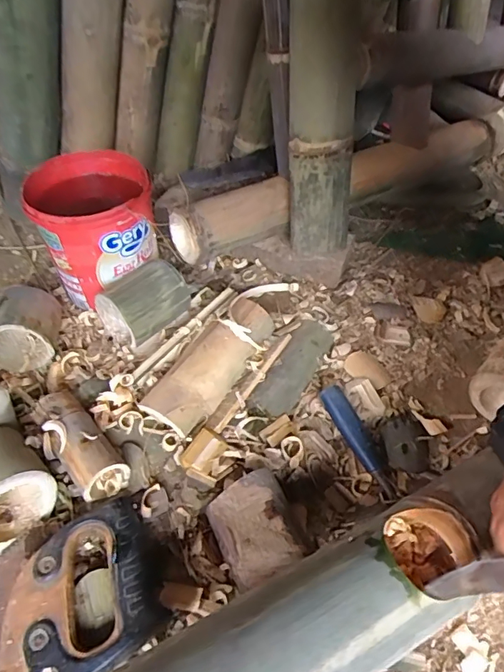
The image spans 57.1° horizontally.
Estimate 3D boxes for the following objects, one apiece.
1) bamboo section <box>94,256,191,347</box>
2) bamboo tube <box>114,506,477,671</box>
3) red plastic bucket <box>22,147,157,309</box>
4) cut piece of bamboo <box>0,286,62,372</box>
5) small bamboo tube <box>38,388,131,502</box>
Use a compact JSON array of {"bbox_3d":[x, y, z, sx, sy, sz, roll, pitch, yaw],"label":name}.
[{"bbox_3d":[-0.129,-0.042,0.552,0.077,0.067,0.091,30,54,22],"label":"bamboo section"},{"bbox_3d":[0.043,0.185,0.296,0.236,0.064,0.075,-21,53,-20],"label":"bamboo tube"},{"bbox_3d":[-0.193,-0.127,0.582,0.132,0.151,0.137,-11,50,-13],"label":"red plastic bucket"},{"bbox_3d":[-0.262,-0.008,0.535,0.079,0.080,0.069,-6,49,-8],"label":"cut piece of bamboo"},{"bbox_3d":[-0.164,0.100,0.438,0.042,0.037,0.113,-33,58,-28],"label":"small bamboo tube"}]

